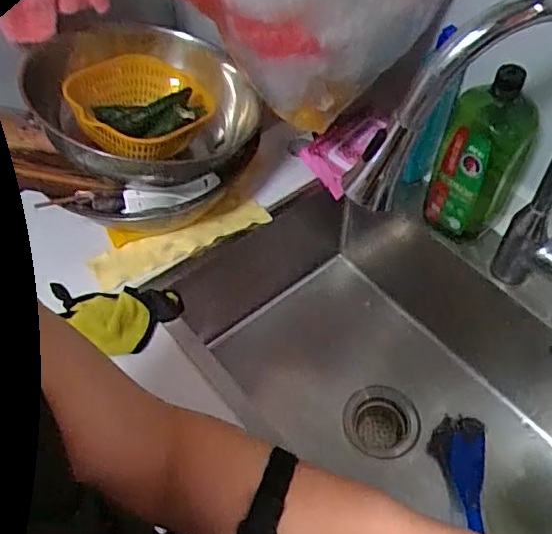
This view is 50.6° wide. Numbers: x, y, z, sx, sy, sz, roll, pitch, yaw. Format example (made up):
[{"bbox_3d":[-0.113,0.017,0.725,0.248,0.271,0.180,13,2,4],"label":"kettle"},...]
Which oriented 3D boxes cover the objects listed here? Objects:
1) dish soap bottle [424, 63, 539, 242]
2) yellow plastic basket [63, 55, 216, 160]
[{"bbox_3d":[0.256,-0.127,0.737,0.105,0.241,0.070,21,57,16],"label":"dish soap bottle"},{"bbox_3d":[-0.176,-0.213,0.791,0.176,0.073,0.189,2,53,3],"label":"yellow plastic basket"}]

